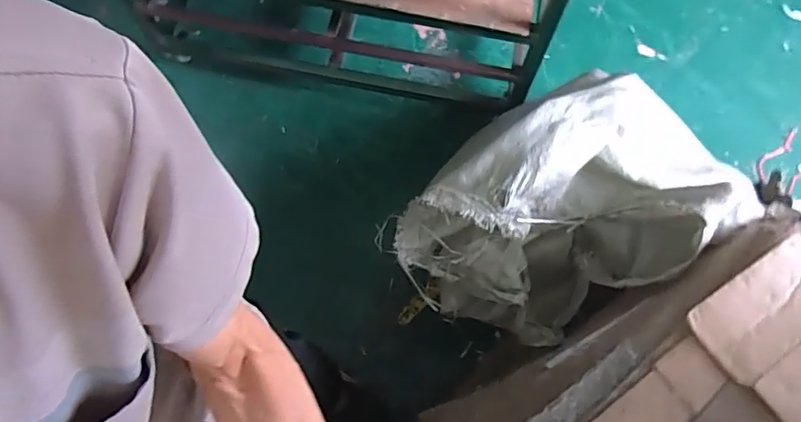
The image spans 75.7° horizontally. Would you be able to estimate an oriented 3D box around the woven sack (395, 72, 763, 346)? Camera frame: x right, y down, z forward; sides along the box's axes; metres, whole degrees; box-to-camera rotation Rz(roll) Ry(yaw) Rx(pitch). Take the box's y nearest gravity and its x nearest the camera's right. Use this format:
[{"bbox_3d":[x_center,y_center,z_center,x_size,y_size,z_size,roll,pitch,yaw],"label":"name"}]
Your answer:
[{"bbox_3d":[0.381,-0.022,1.033,0.708,0.294,0.366,-32,73,-13],"label":"woven sack"}]

